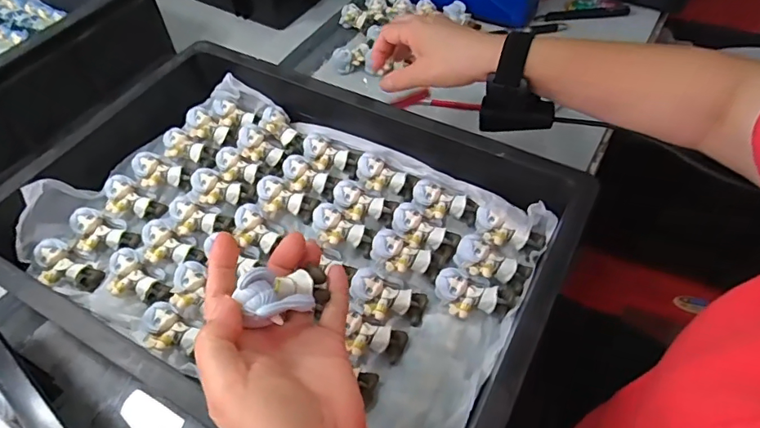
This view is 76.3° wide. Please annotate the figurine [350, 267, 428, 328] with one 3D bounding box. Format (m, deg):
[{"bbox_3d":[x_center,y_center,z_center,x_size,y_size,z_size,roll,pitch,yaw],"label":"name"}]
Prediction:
[{"bbox_3d":[0.007,0.068,0.402,0.064,0.020,0.041,24,54,-7],"label":"figurine"}]

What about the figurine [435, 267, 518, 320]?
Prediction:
[{"bbox_3d":[0.079,0.068,0.399,0.065,0.023,0.037,9,53,8],"label":"figurine"}]

